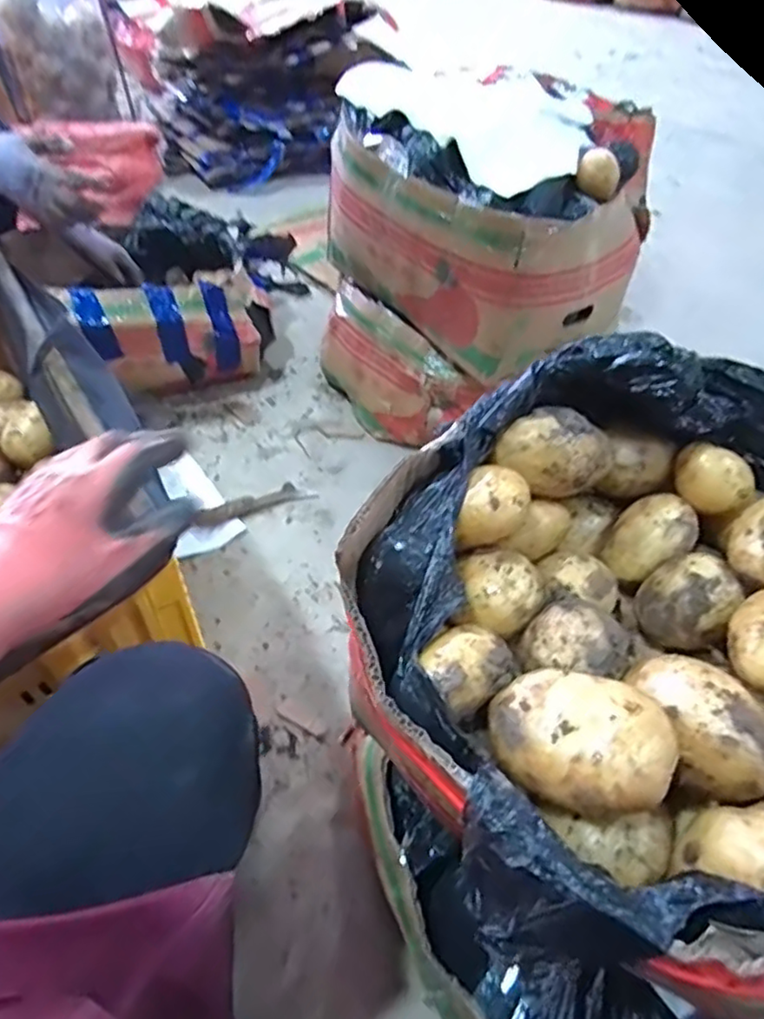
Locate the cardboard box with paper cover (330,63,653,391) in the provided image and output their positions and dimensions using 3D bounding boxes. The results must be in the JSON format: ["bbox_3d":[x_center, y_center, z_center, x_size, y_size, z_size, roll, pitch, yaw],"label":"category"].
[{"bbox_3d":[0.166,-0.468,1.009,0.374,0.298,0.431,-30,56,-26],"label":"cardboard box with paper cover"}]

